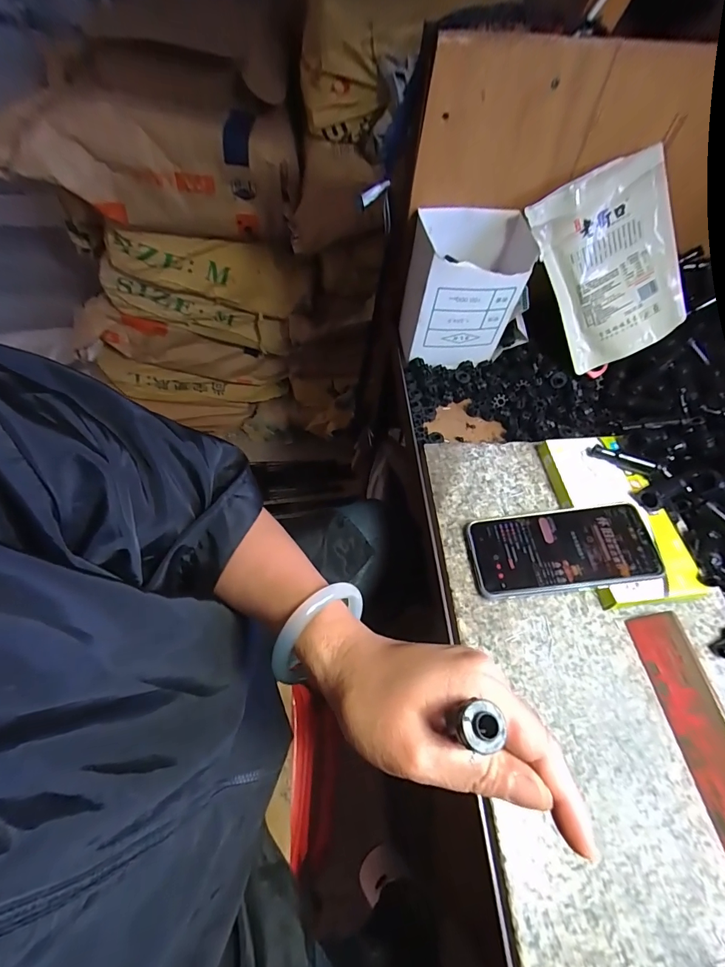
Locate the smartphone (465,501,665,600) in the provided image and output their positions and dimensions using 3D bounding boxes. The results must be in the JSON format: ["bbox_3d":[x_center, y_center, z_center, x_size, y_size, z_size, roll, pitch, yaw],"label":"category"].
[{"bbox_3d":[0.179,0.060,0.371,0.157,0.009,0.074,-8,58,2],"label":"smartphone"}]

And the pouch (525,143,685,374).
[{"bbox_3d":[0.279,-0.241,0.461,0.138,0.194,0.027,-27,19,6],"label":"pouch"}]

